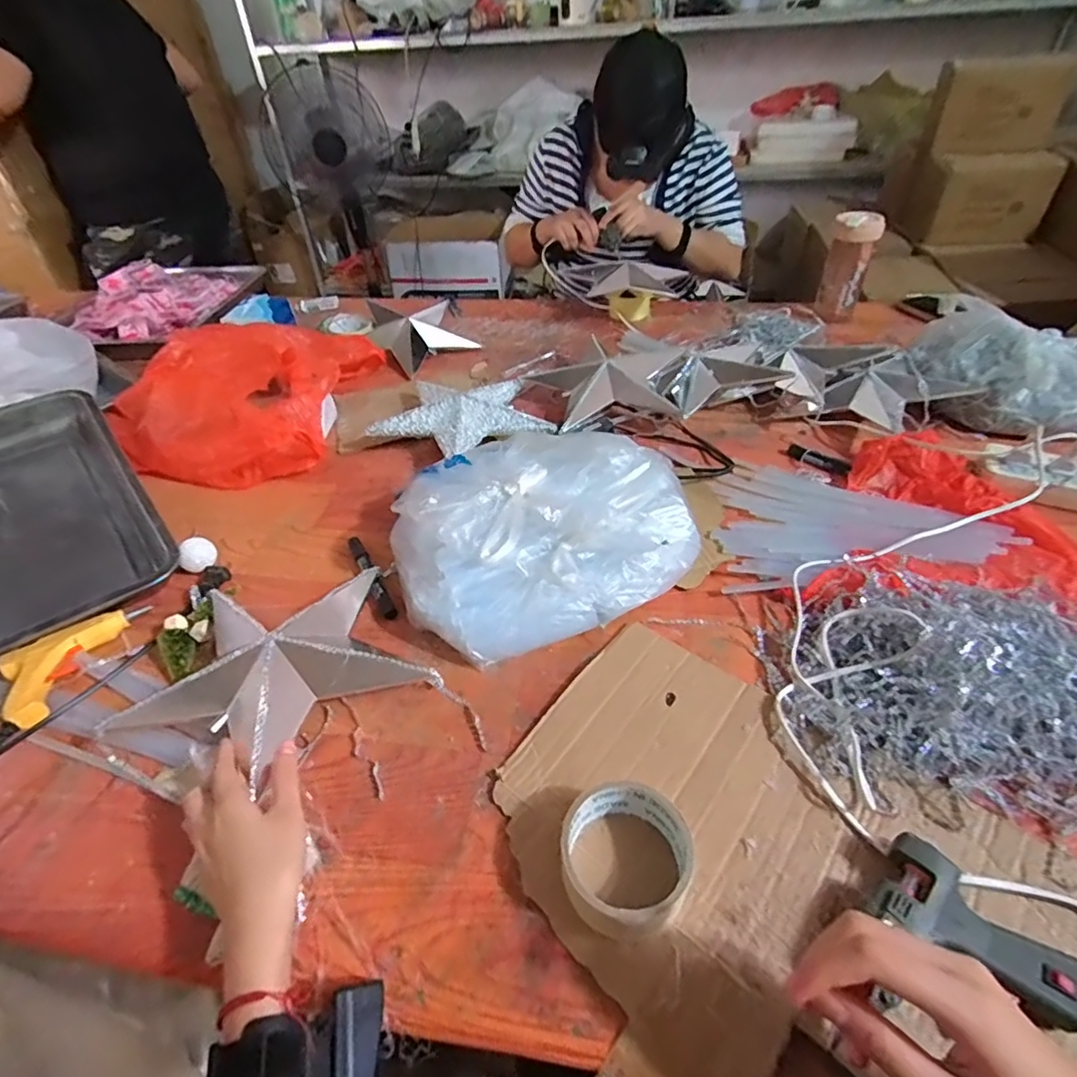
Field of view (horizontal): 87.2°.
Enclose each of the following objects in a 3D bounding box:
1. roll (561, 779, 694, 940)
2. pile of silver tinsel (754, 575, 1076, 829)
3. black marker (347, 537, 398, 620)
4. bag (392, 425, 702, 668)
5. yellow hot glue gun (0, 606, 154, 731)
[{"bbox_3d":[0.058,0.209,0.375,0.089,0.045,0.081,-2,41,2],"label":"roll"},{"bbox_3d":[0.355,0.108,0.459,0.305,0.060,0.211,6,41,10],"label":"pile of silver tinsel"},{"bbox_3d":[-0.182,0.037,0.611,0.015,0.016,0.134,-22,44,-21],"label":"black marker"},{"bbox_3d":[0.002,-0.010,0.591,0.295,0.100,0.237,-15,42,-14],"label":"bag"},{"bbox_3d":[-0.452,0.111,0.530,0.076,0.025,0.145,2,41,7],"label":"yellow hot glue gun"}]

